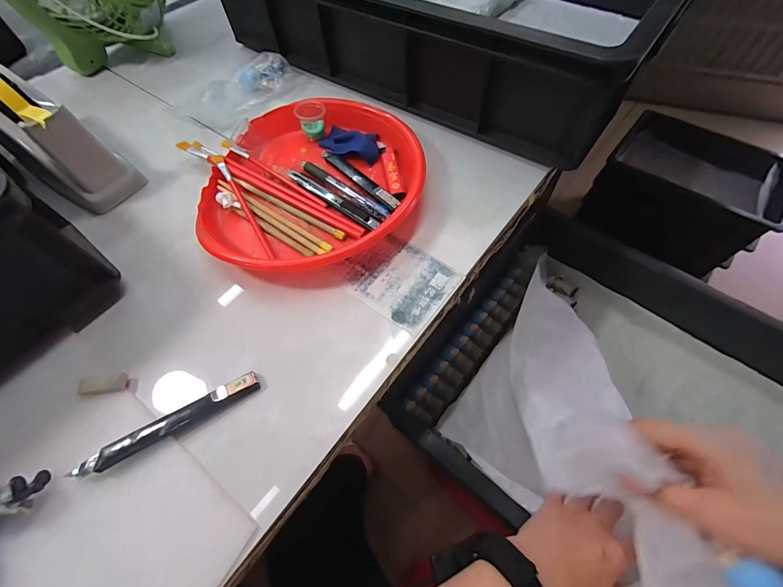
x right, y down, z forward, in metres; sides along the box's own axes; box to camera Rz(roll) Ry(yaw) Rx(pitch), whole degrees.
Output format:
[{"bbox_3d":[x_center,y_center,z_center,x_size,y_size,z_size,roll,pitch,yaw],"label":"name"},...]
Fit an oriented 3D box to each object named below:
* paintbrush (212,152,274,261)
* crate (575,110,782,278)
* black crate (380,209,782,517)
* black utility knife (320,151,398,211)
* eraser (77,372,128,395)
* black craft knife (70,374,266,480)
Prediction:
[{"bbox_3d":[-0.165,-0.099,0.369,0.012,0.015,0.159,-27,62,-14],"label":"paintbrush"},{"bbox_3d":[0.908,-0.305,1.111,0.448,0.300,0.328,36,68,21],"label":"crate"},{"bbox_3d":[0.351,0.177,0.437,0.599,0.138,0.424,36,68,21],"label":"black crate"},{"bbox_3d":[-0.036,-0.132,0.387,0.020,0.011,0.133,-36,65,-18],"label":"black utility knife"},{"bbox_3d":[-0.240,0.075,0.283,0.037,0.007,0.014,-9,60,-4],"label":"eraser"},{"bbox_3d":[-0.170,0.099,0.265,0.132,0.013,0.019,-27,62,-14],"label":"black craft knife"}]

